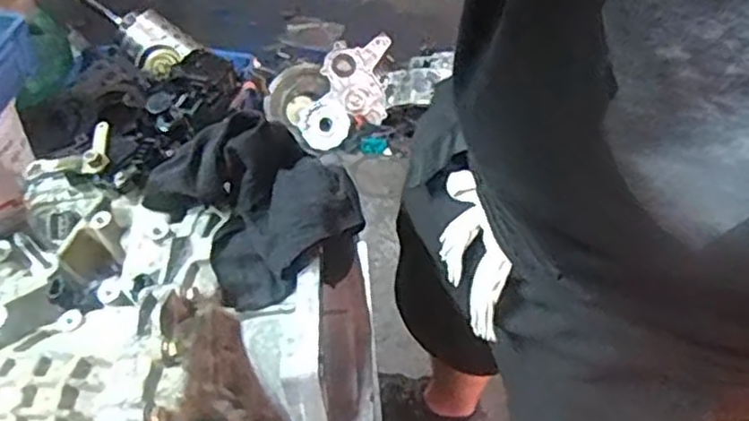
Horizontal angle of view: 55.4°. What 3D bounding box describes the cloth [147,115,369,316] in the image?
[{"bbox_3d":[-0.117,-0.017,0.653,0.138,0.091,0.201,-36,57,-28],"label":"cloth"}]

